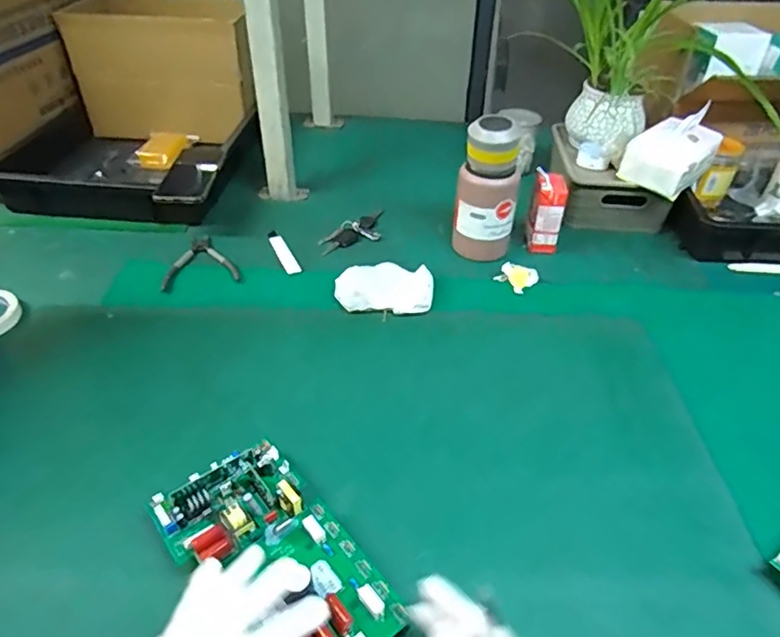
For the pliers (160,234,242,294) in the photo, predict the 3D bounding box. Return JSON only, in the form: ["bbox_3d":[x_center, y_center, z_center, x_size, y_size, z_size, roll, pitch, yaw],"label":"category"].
[{"bbox_3d":[-0.298,-0.091,0.881,0.110,0.016,0.159,-12,42,-14],"label":"pliers"}]

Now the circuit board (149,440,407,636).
[{"bbox_3d":[-0.096,0.195,0.468,0.122,0.024,0.220,-32,51,-32],"label":"circuit board"}]

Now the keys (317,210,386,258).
[{"bbox_3d":[-0.052,-0.149,0.950,0.061,0.023,0.161,33,50,32],"label":"keys"}]

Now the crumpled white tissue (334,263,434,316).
[{"bbox_3d":[-0.008,-0.045,0.806,0.135,0.025,0.088,3,41,3],"label":"crumpled white tissue"}]

